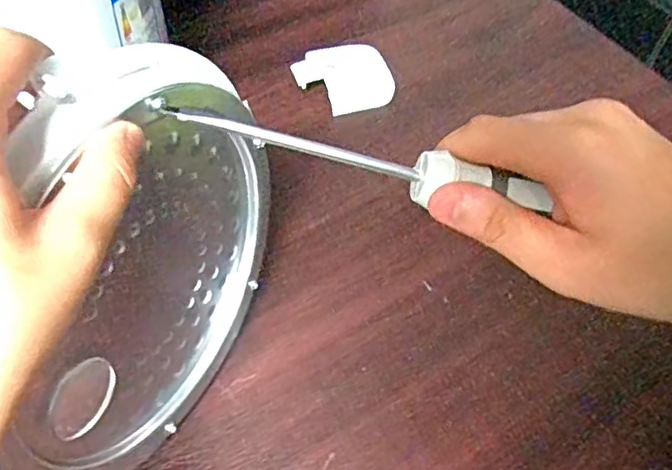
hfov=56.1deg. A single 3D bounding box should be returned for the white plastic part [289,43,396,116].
[{"bbox_3d":[0.005,-0.137,0.531,0.079,0.015,0.079,-10,63,-18],"label":"white plastic part"}]

